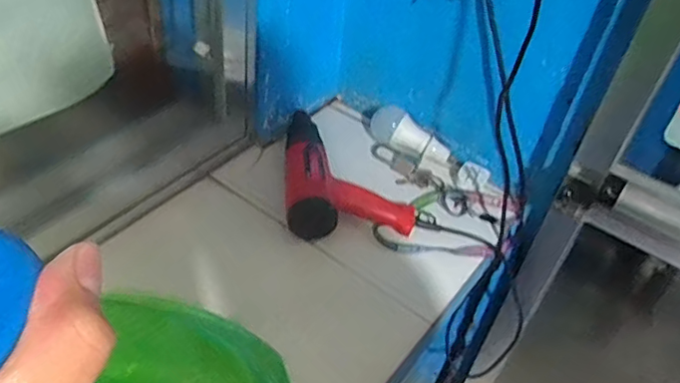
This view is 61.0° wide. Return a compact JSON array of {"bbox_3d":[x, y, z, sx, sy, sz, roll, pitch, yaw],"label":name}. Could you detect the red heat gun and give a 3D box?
[{"bbox_3d":[0.012,-0.037,0.907,0.193,0.065,0.267,2,44,-6],"label":"red heat gun"}]

